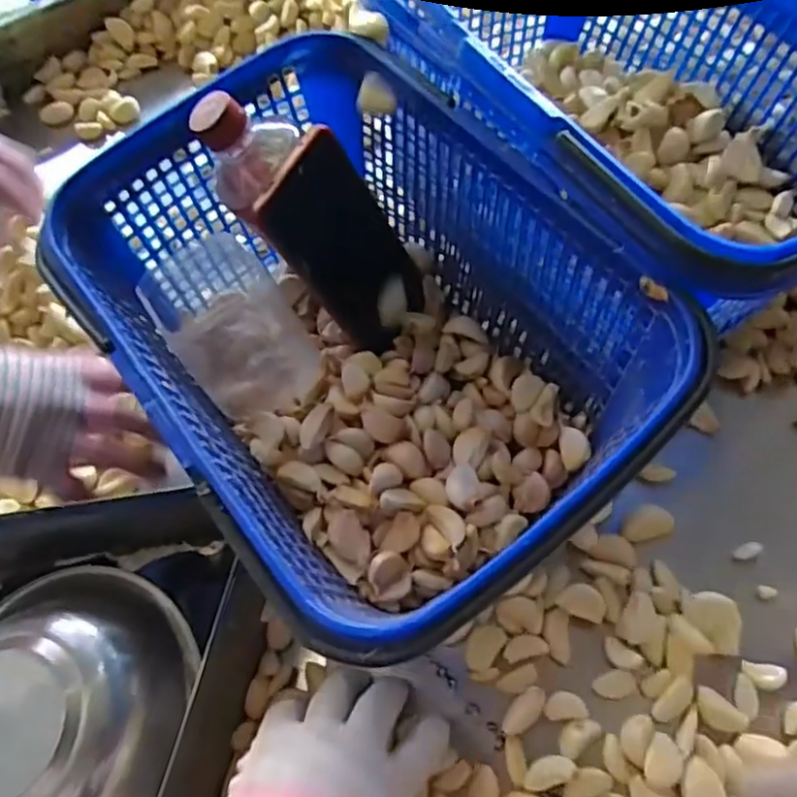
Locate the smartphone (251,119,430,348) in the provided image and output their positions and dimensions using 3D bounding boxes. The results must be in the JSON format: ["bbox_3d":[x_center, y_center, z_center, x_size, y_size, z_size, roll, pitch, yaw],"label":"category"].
[{"bbox_3d":[-0.029,-0.096,0.443,0.009,0.147,0.078,15,66,38],"label":"smartphone"}]

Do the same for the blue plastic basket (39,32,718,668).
[{"bbox_3d":[-0.026,-0.025,0.420,0.228,0.179,0.328,-36,66,-15],"label":"blue plastic basket"}]

